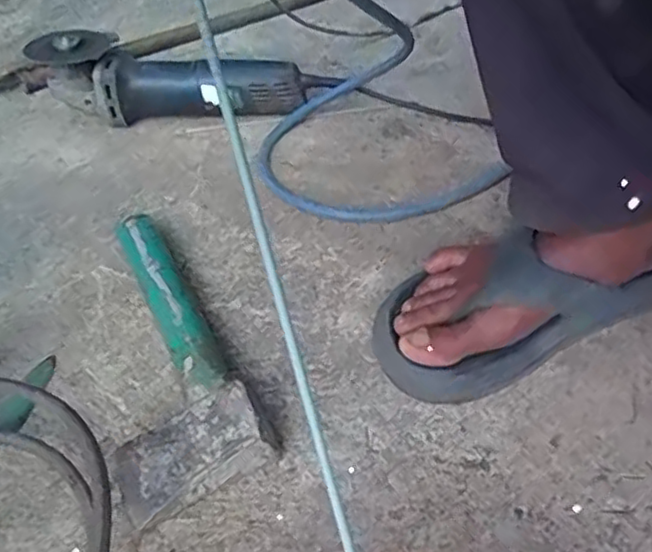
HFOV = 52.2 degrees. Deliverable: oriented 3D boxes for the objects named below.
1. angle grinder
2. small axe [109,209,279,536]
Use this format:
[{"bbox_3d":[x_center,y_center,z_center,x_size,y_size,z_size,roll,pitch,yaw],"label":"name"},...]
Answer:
[{"bbox_3d":[-0.165,-0.205,0.707,0.277,0.088,0.074,3,43,8],"label":"angle grinder"},{"bbox_3d":[-0.123,0.044,0.467,0.093,0.041,0.256,-20,45,-17],"label":"small axe"}]

